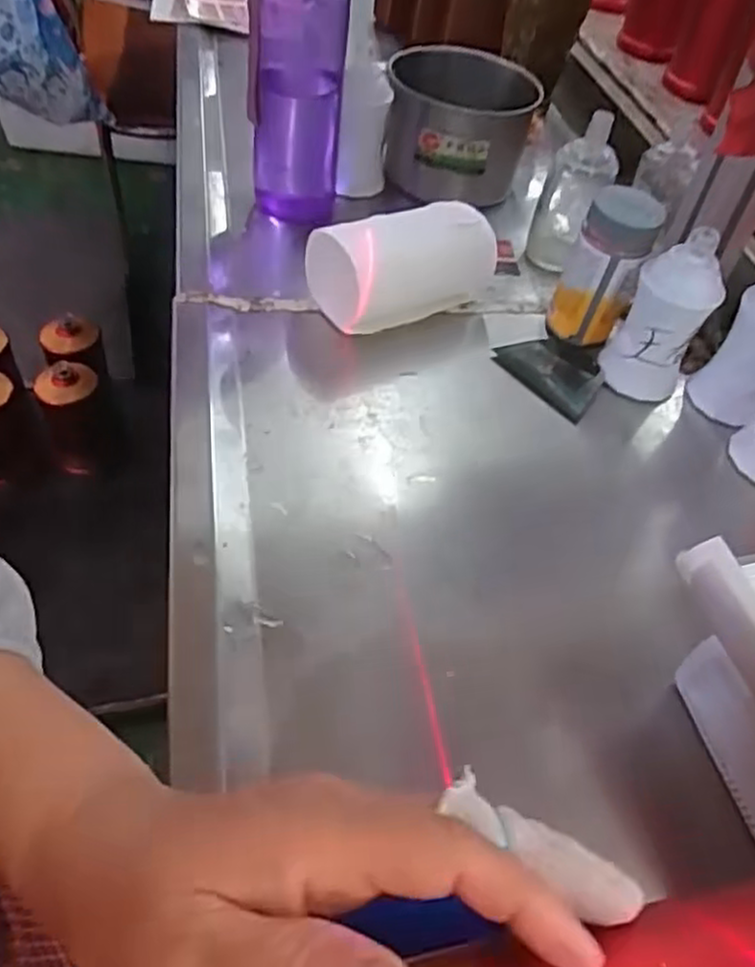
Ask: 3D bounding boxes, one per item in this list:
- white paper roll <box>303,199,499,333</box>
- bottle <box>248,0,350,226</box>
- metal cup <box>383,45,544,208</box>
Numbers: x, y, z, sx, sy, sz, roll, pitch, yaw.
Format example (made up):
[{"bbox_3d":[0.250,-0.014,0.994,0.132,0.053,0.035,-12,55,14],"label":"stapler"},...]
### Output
[{"bbox_3d":[0.018,-0.161,0.551,0.137,0.066,0.061,-23,56,-24],"label":"white paper roll"},{"bbox_3d":[-0.063,-0.326,0.575,0.074,0.227,0.064,2,50,-6],"label":"bottle"},{"bbox_3d":[0.074,-0.327,0.673,0.124,0.092,0.124,3,49,-4],"label":"metal cup"}]

